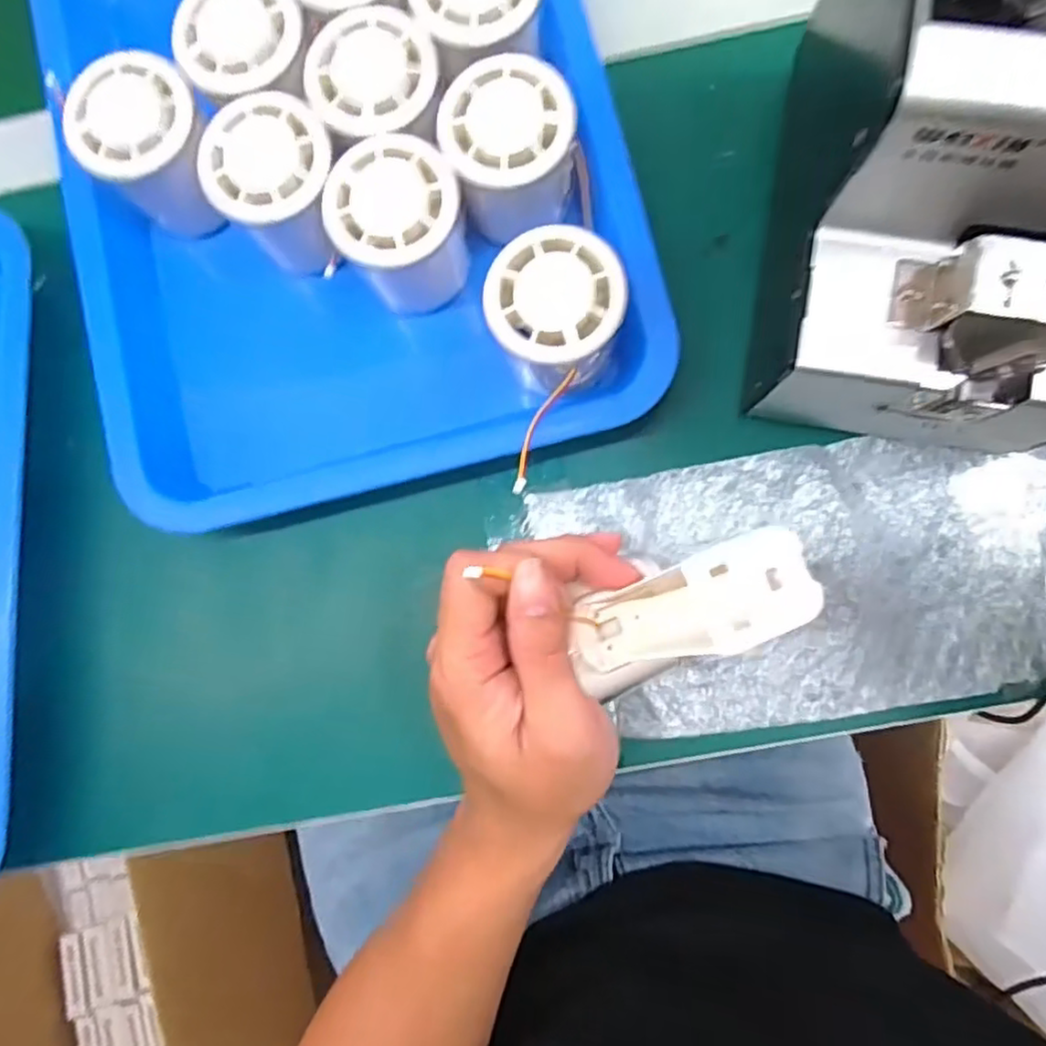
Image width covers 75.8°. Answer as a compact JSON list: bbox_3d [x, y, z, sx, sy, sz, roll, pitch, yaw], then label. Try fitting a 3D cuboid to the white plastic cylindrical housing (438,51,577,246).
[{"bbox_3d":[-0.005,-0.166,0.306,0.059,0.044,0.066,-19,82,2],"label":"white plastic cylindrical housing"}]

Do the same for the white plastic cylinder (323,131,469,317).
[{"bbox_3d":[-0.053,-0.134,0.314,0.057,0.058,0.058,0,83,4],"label":"white plastic cylinder"}]

